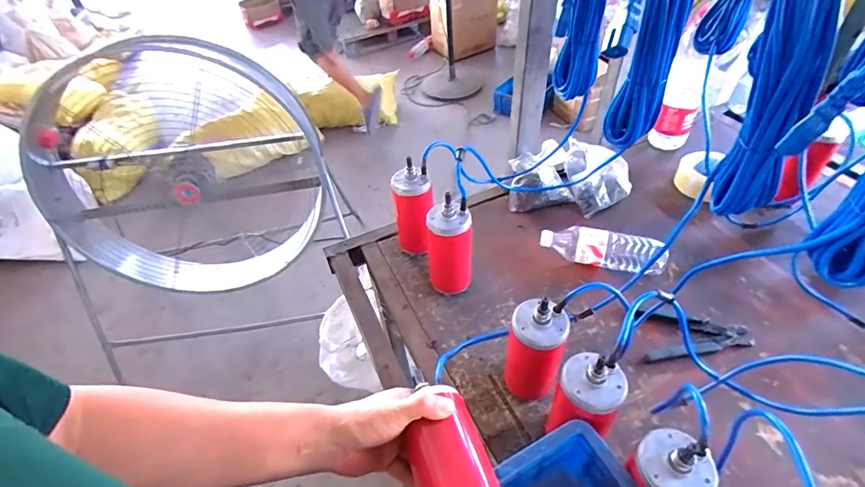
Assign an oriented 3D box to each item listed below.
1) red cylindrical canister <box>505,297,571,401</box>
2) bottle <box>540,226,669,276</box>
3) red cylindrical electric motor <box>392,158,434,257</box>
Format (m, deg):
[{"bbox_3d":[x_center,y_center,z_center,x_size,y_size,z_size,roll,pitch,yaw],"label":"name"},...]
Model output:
[{"bbox_3d":[0.149,0.156,0.631,0.074,0.193,0.074,15,50,19],"label":"red cylindrical canister"},{"bbox_3d":[0.329,0.013,0.847,0.231,0.062,0.061,16,51,20],"label":"bottle"},{"bbox_3d":[-0.035,-0.060,0.862,0.077,0.194,0.061,0,47,6],"label":"red cylindrical electric motor"}]

